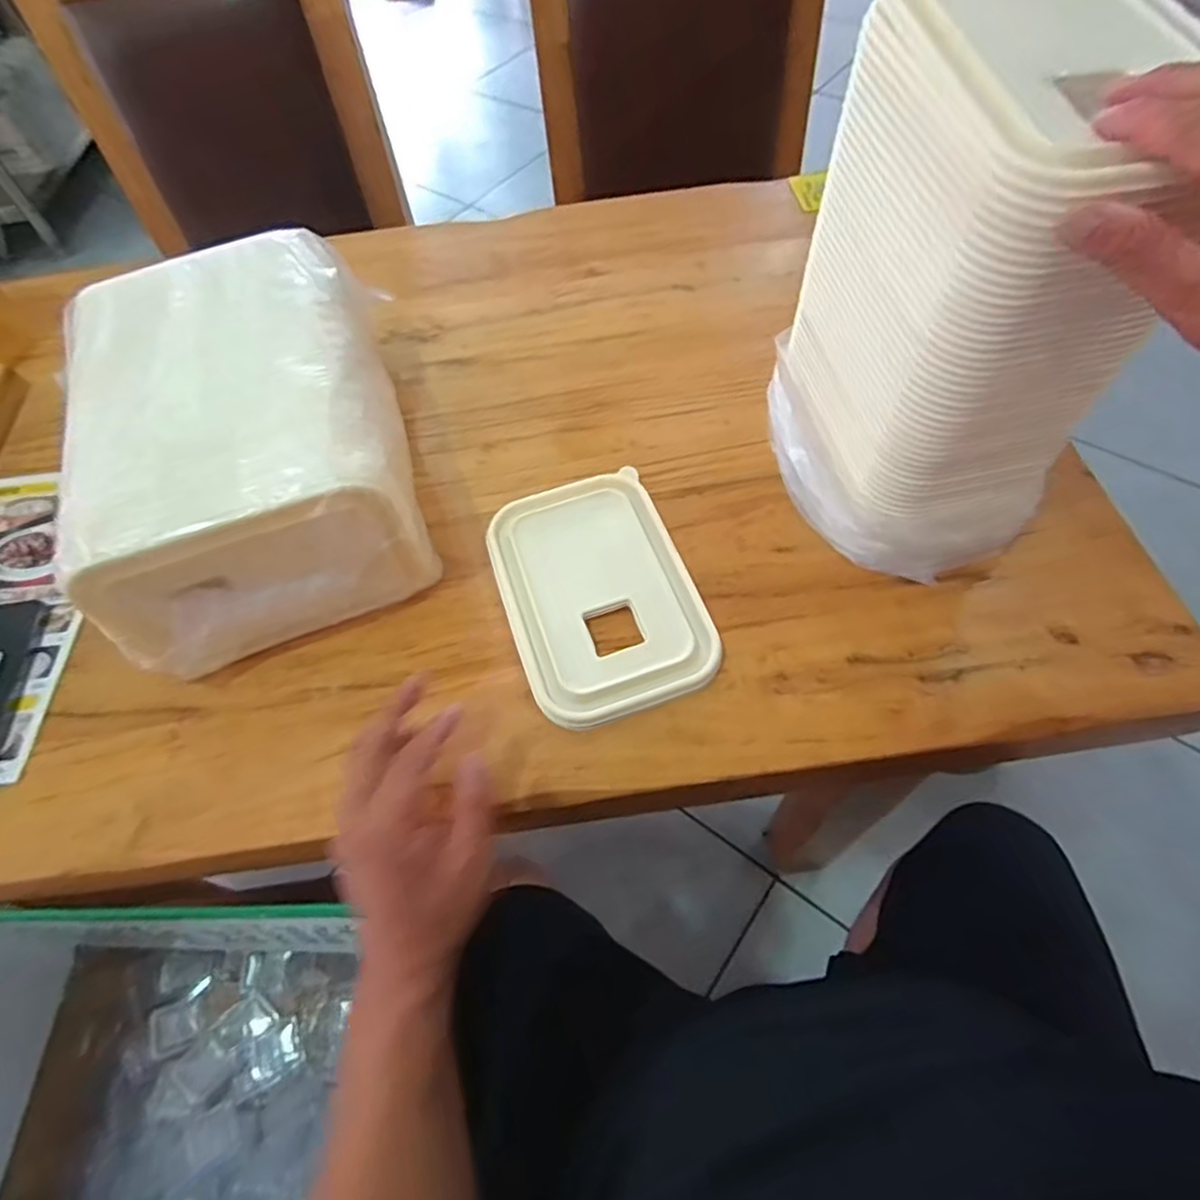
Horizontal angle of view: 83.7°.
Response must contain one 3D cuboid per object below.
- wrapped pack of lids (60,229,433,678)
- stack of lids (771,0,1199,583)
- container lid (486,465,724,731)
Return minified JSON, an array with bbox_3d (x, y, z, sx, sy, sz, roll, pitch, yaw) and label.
[{"bbox_3d":[-0.260,-0.123,0.510,0.208,0.142,0.301,-20,60,-8],"label":"wrapped pack of lids"},{"bbox_3d":[0.221,-0.175,0.426,0.147,0.279,0.186,-5,59,1],"label":"stack of lids"},{"bbox_3d":[-0.002,-0.007,0.498,0.134,0.015,0.195,-18,60,-7],"label":"container lid"}]

